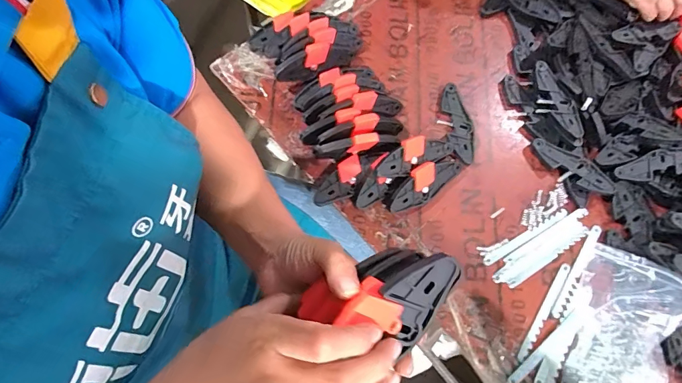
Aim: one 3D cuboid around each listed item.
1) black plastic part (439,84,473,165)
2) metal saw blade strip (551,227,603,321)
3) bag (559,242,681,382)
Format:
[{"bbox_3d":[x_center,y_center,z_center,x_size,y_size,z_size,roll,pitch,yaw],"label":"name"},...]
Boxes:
[{"bbox_3d":[0.179,-0.105,0.618,0.041,0.011,0.130,-2,74,-6],"label":"black plastic part"},{"bbox_3d":[0.337,0.113,0.574,0.013,0.011,0.152,35,74,5],"label":"metal saw blade strip"},{"bbox_3d":[0.393,0.184,0.536,0.140,0.043,0.207,21,73,1],"label":"bag"}]

